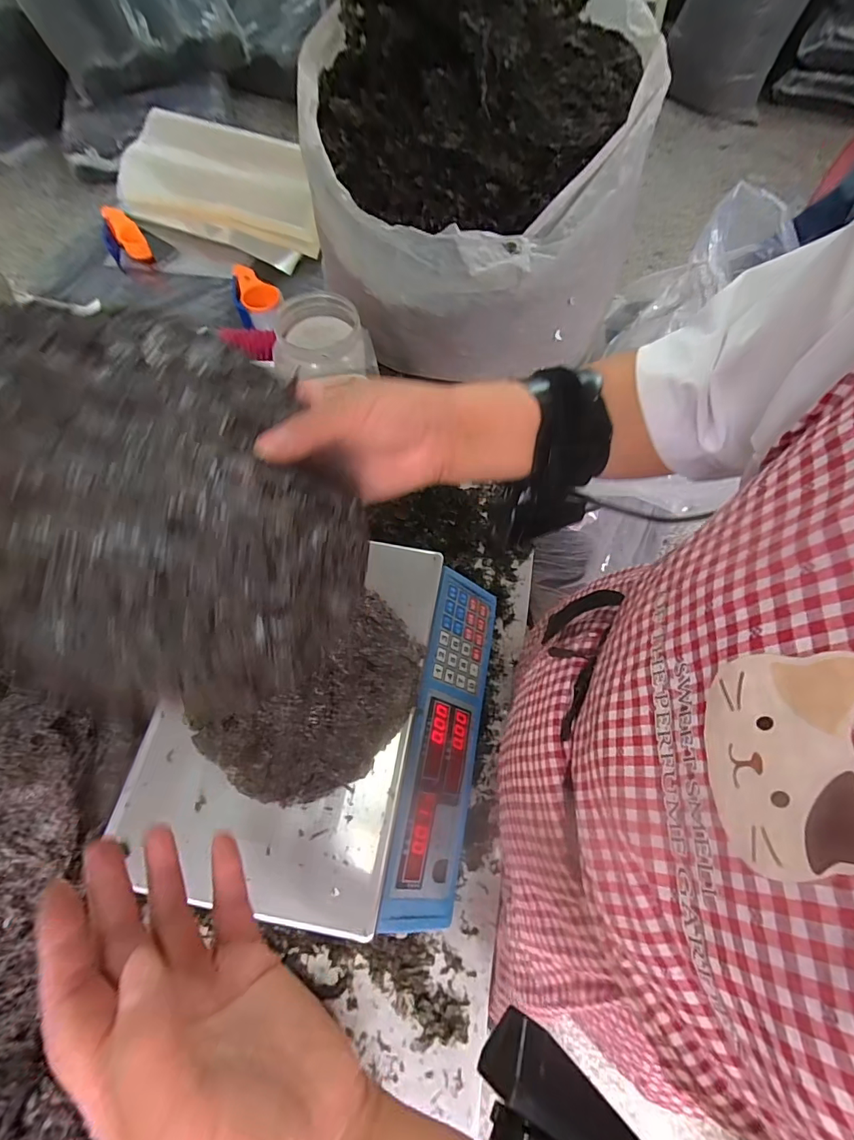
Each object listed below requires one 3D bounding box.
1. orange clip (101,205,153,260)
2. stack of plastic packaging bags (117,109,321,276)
[{"bbox_3d":[-0.676,-0.758,1.043,0.049,0.034,0.146,-40,91,-19],"label":"orange clip"},{"bbox_3d":[-0.494,-0.855,1.038,0.577,0.147,0.174,27,67,11],"label":"stack of plastic packaging bags"}]

